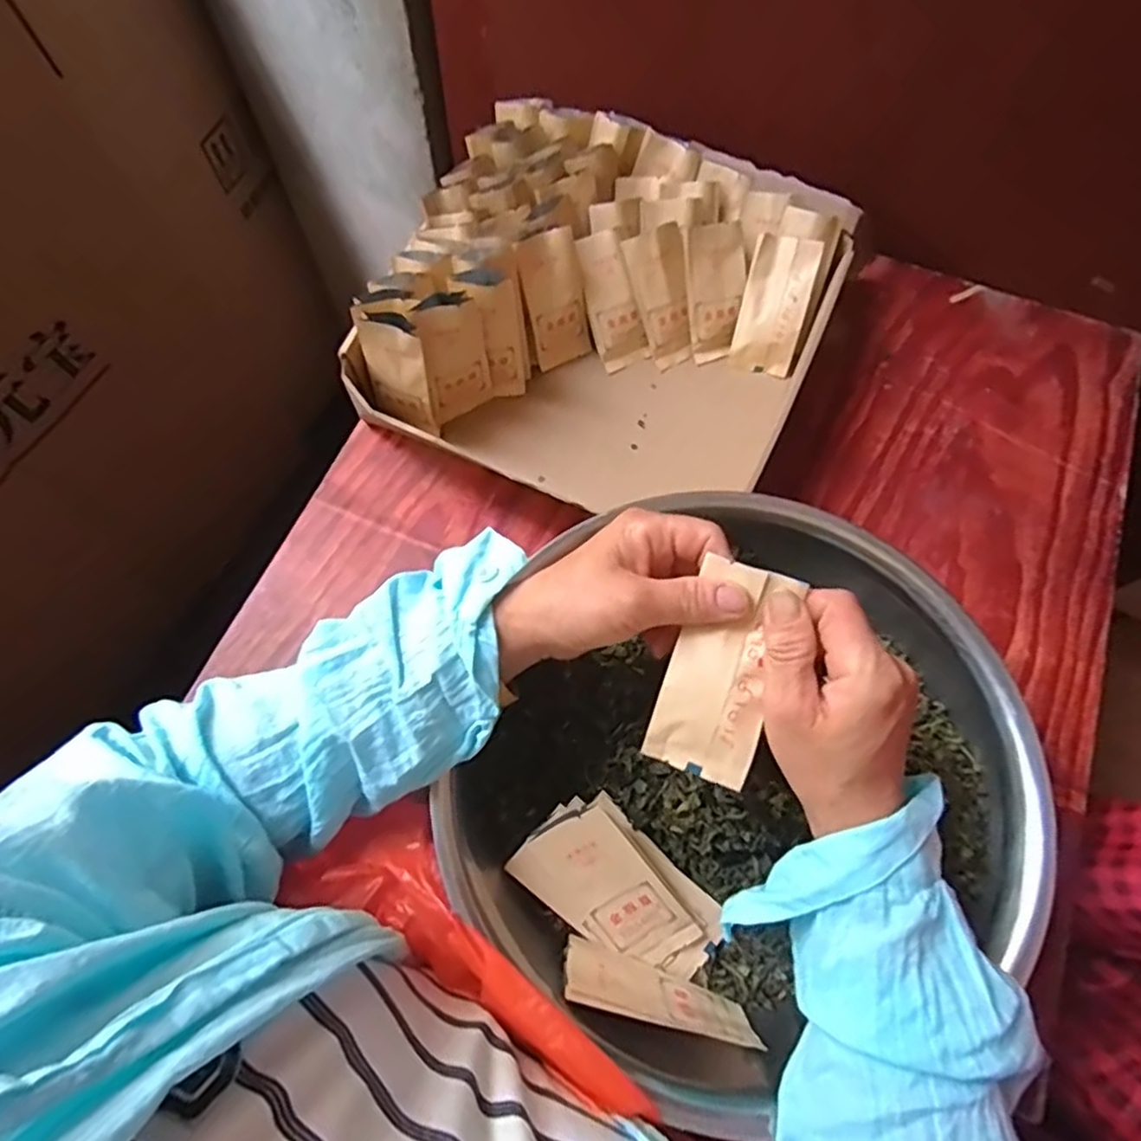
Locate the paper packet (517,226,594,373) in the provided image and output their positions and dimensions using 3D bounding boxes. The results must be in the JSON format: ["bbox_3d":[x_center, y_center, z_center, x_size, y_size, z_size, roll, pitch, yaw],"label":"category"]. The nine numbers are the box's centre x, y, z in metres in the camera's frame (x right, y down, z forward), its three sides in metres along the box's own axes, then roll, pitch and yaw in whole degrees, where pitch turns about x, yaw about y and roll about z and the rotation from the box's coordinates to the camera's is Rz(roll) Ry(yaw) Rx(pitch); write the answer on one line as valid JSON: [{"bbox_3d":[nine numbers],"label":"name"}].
[{"bbox_3d":[-0.012,-0.220,0.562,0.050,0.105,0.010,-22,43,-9],"label":"paper packet"}]

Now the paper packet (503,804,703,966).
[{"bbox_3d":[0.020,0.197,0.410,0.070,0.006,0.109,-35,99,13],"label":"paper packet"}]

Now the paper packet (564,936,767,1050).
[{"bbox_3d":[0.050,0.240,0.387,0.110,0.053,0.007,20,91,-2],"label":"paper packet"}]

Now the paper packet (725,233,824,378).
[{"bbox_3d":[0.171,-0.221,0.573,0.053,0.011,0.105,18,113,14],"label":"paper packet"}]

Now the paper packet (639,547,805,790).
[{"bbox_3d":[0.075,0.050,0.338,0.051,0.008,0.105,17,94,9],"label":"paper packet"}]

